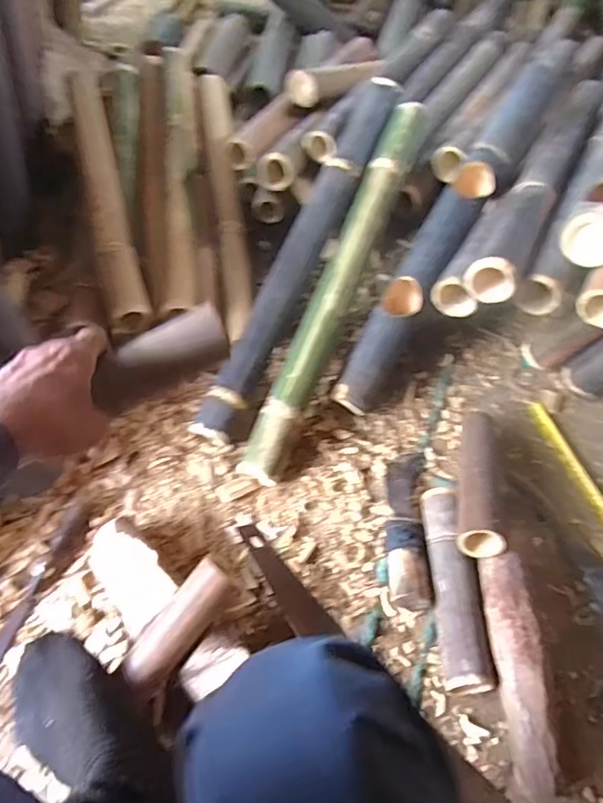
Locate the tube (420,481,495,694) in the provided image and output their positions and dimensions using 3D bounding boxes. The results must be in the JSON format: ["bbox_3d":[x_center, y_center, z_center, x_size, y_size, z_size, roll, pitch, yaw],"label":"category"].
[{"bbox_3d":[0.193,0.230,0.686,0.057,0.058,0.243,3,54,-1],"label":"tube"}]

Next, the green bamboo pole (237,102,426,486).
[{"bbox_3d":[0.056,-0.187,0.835,0.058,0.054,0.654,20,77,12],"label":"green bamboo pole"}]

